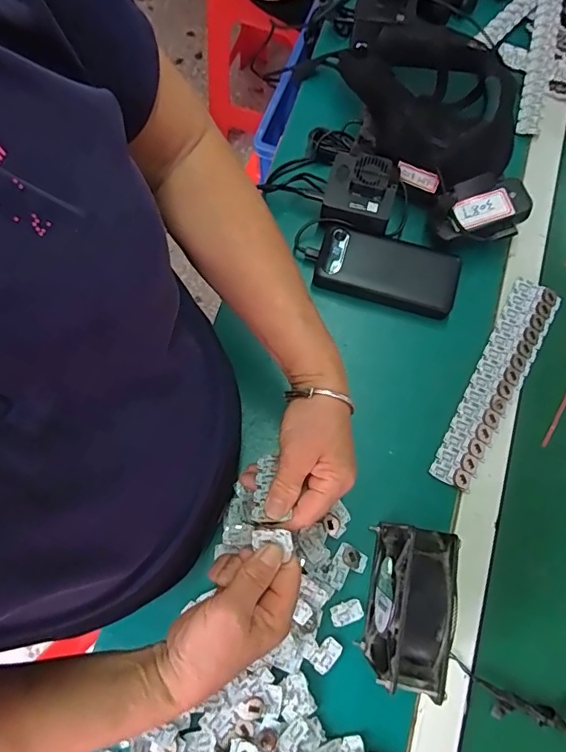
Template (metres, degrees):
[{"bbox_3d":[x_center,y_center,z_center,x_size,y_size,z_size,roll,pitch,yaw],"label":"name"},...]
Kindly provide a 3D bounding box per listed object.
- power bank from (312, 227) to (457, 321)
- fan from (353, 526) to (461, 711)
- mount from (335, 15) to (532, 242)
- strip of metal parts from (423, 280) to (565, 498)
[{"bbox_3d":[0.118,-0.119,0.554,0.155,0.019,0.074,16,75,4],"label":"power bank"},{"bbox_3d":[0.104,0.190,0.415,0.045,0.116,0.117,12,75,3],"label":"fan"},{"bbox_3d":[0.179,-0.288,0.559,0.161,0.082,0.283,-12,75,-4],"label":"mount"},{"bbox_3d":[0.232,0.005,0.529,0.053,0.009,0.250,28,76,7],"label":"strip of metal parts"}]

